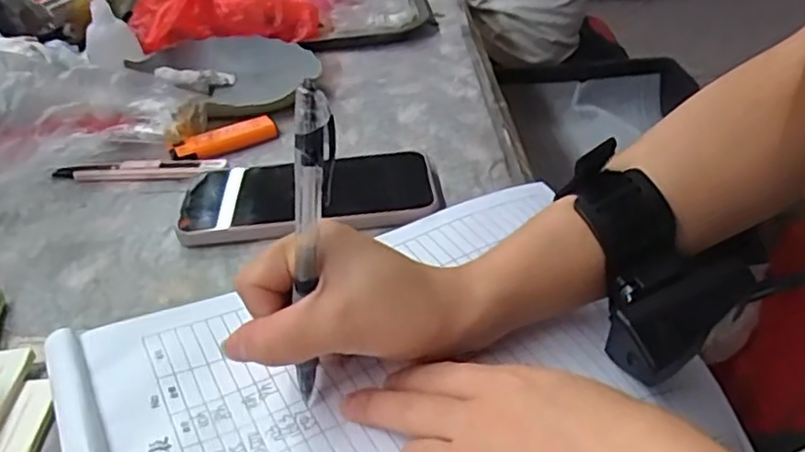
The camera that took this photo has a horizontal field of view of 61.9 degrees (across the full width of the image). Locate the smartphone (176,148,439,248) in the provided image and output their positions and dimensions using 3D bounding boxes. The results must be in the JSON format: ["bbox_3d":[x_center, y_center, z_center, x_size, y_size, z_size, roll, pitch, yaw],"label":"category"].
[{"bbox_3d":[-0.062,-0.024,0.443,0.162,0.011,0.087,-6,35,-2],"label":"smartphone"}]

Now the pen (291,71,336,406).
[{"bbox_3d":[-0.037,0.011,0.278,0.015,0.138,0.011,-1,24,-13],"label":"pen"}]

